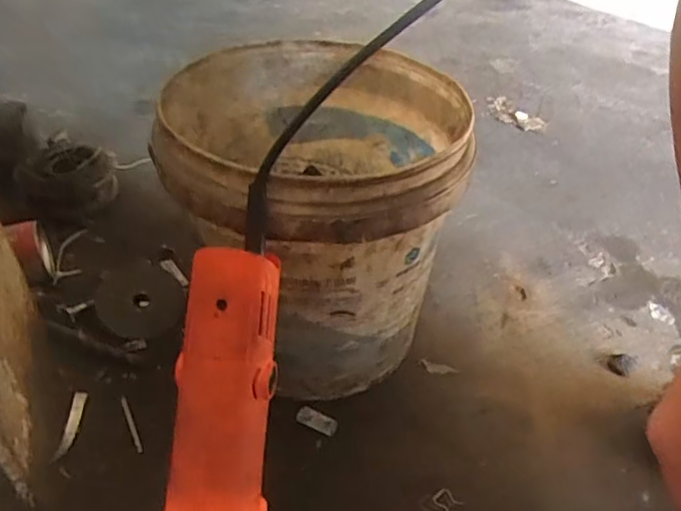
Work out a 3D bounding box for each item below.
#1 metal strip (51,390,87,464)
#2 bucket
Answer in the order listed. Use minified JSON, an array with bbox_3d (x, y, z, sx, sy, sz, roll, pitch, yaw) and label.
[{"bbox_3d":[-0.235,0.148,0.513,0.010,0.007,0.070,-2,39,-4],"label":"metal strip"},{"bbox_3d":[-0.020,-0.024,0.548,0.233,0.270,0.250,2,39,-1],"label":"bucket"}]

